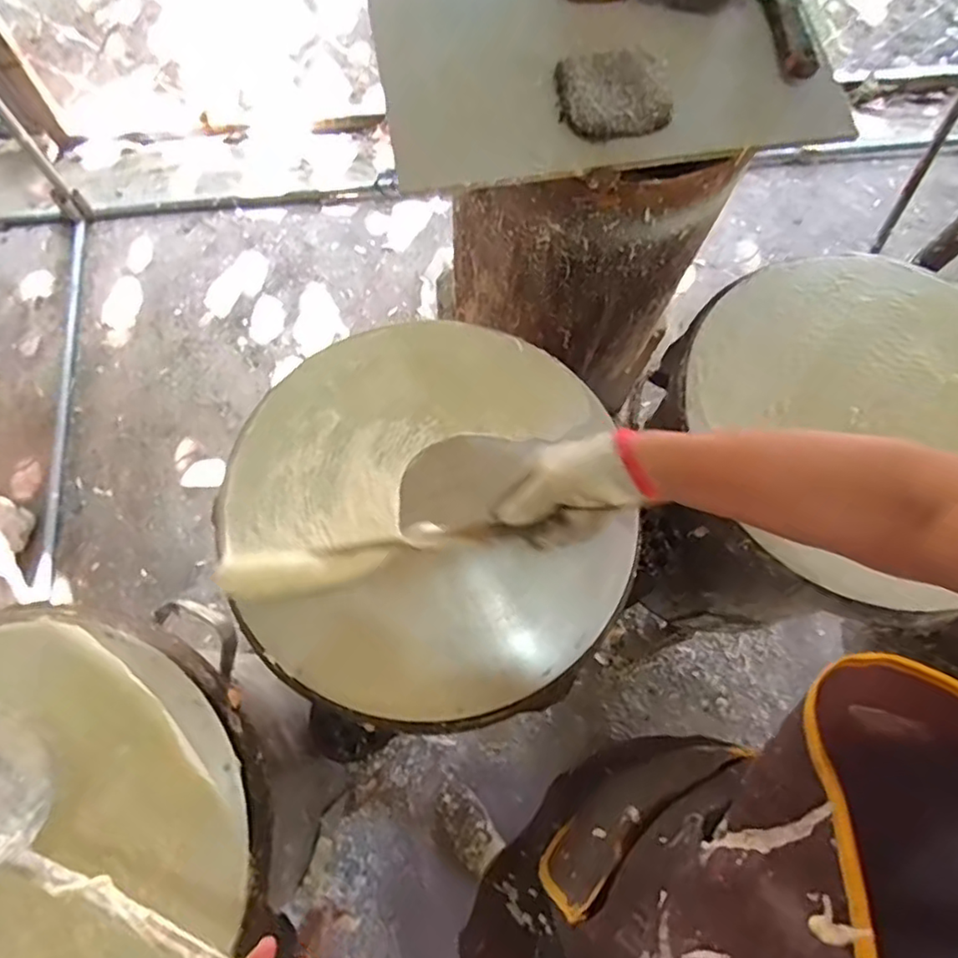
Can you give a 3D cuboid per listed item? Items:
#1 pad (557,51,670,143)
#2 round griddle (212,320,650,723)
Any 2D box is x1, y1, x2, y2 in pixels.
[{"bbox_3d":[0.138,-0.400,0.646,0.108,0.016,0.094,-11,72,-6],"label":"pad"},{"bbox_3d":[-0.046,0.021,0.594,0.381,0.032,0.384,1,71,-2],"label":"round griddle"}]

